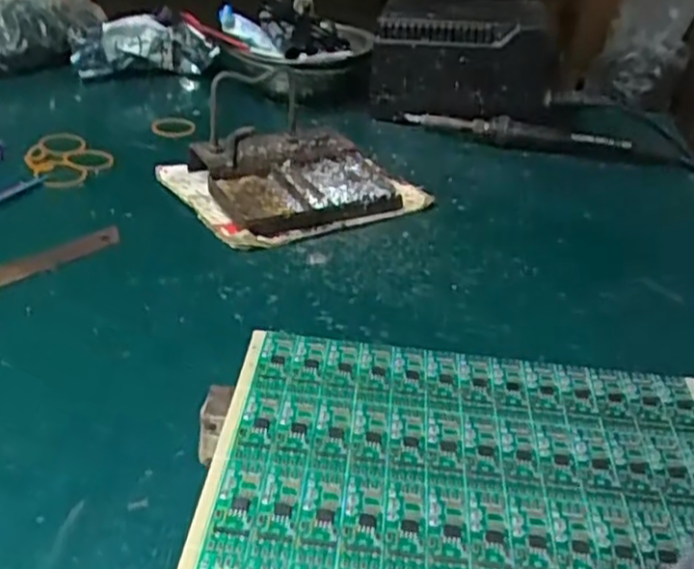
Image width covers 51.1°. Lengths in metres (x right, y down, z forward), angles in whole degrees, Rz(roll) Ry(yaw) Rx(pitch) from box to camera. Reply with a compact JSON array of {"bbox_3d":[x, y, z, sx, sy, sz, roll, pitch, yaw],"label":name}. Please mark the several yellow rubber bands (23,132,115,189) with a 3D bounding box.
[{"bbox_3d":[-0.189,-0.086,0.494,0.052,0.008,0.072,-17,39,-34],"label":"several yellow rubber bands"}]

